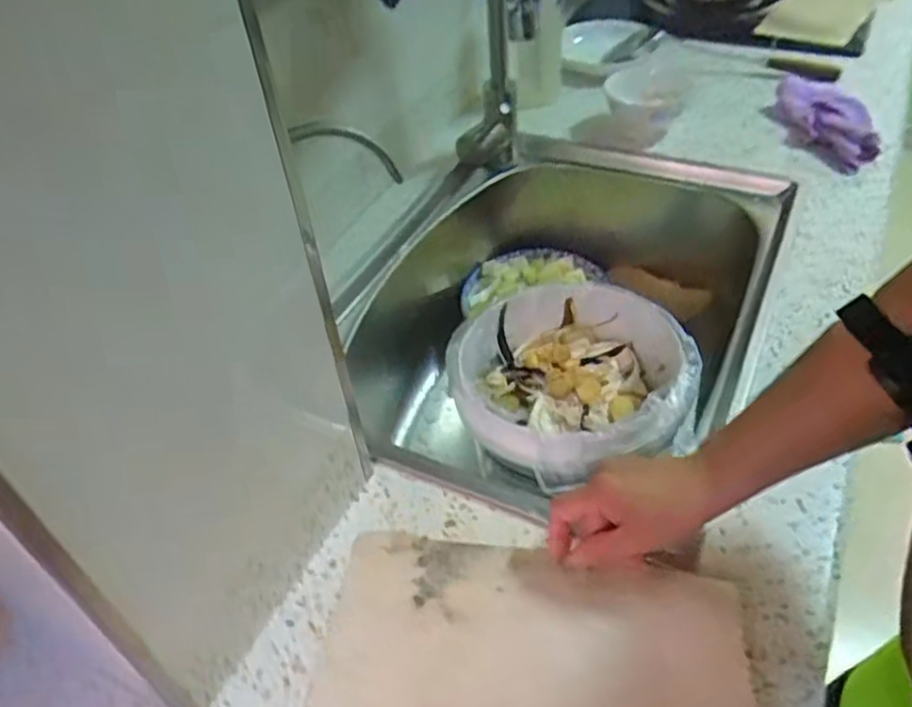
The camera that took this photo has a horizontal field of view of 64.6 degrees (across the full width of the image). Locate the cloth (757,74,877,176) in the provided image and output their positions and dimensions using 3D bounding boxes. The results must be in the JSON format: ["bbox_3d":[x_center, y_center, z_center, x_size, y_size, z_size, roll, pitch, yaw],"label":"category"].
[{"bbox_3d":[0.470,-0.302,0.926,0.109,0.034,0.204,1,44,7],"label":"cloth"}]

